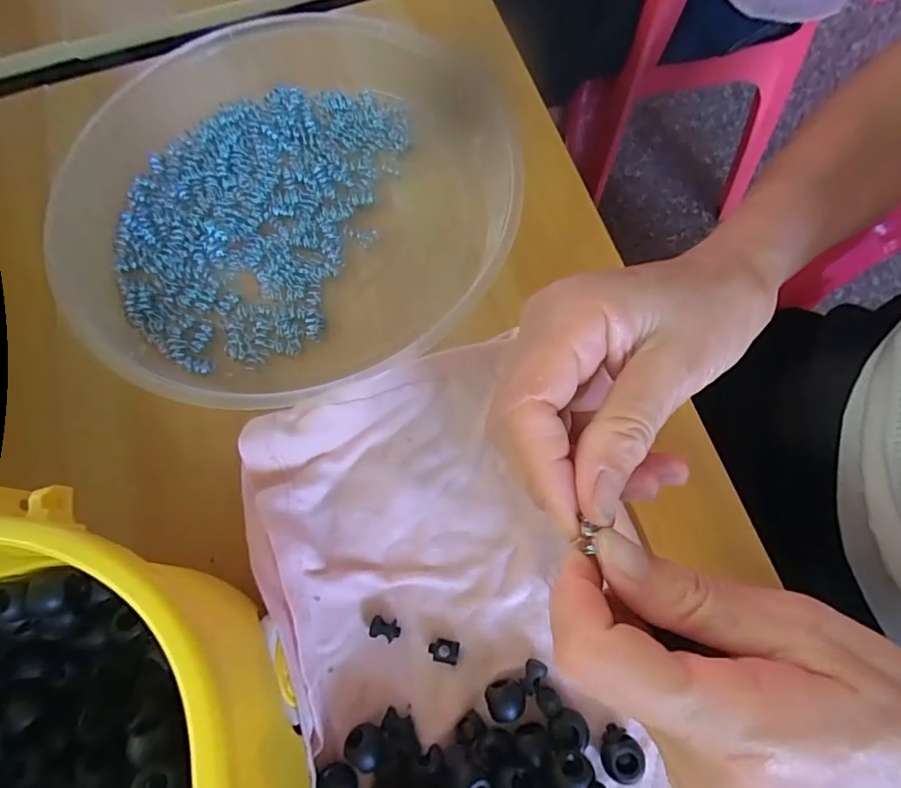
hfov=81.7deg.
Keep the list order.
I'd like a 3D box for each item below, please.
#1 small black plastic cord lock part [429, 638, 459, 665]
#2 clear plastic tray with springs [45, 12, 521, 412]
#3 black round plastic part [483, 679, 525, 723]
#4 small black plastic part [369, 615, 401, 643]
[{"bbox_3d":[-0.003,0.105,0.213,0.012,0.006,0.008,7,71,5],"label":"small black plastic cord lock part"},{"bbox_3d":[-0.100,-0.126,0.284,0.246,0.030,0.256,-42,74,-11],"label":"clear plastic tray with springs"},{"bbox_3d":[0.021,0.118,0.203,0.014,0.011,0.014,-1,71,2],"label":"black round plastic part"},{"bbox_3d":[-0.027,0.098,0.217,0.013,0.005,0.009,9,71,5],"label":"small black plastic part"}]

